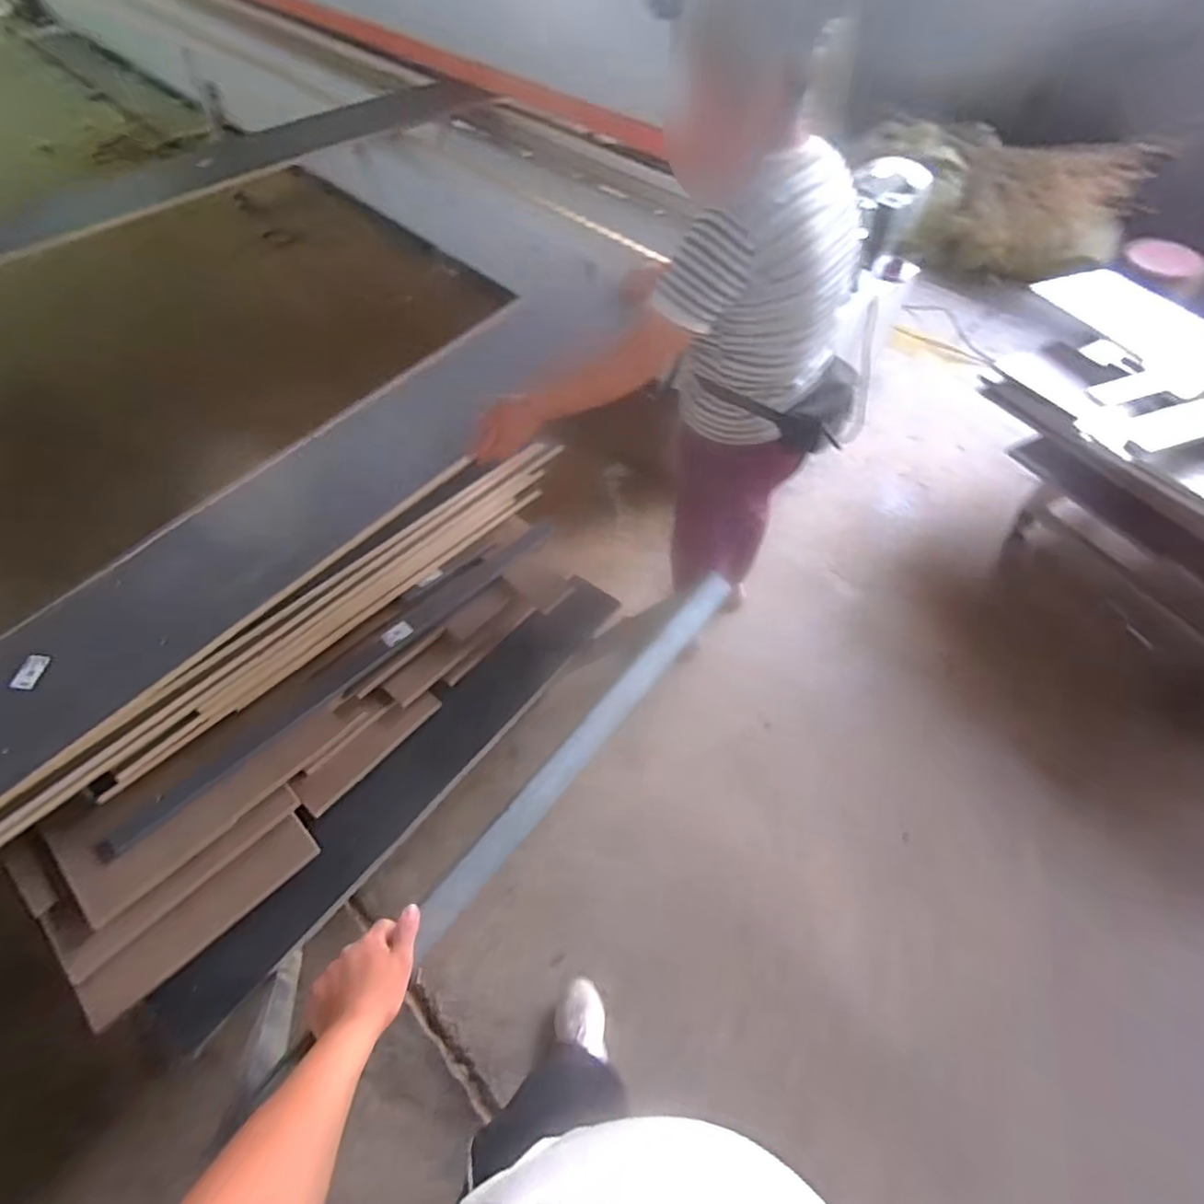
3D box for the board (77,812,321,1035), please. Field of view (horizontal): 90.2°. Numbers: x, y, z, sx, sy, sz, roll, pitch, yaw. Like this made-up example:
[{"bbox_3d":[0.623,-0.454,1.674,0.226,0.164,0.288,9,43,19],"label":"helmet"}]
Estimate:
[{"bbox_3d":[-0.724,0.567,1.098,0.398,0.012,0.094,-39,85,-29],"label":"board"}]

